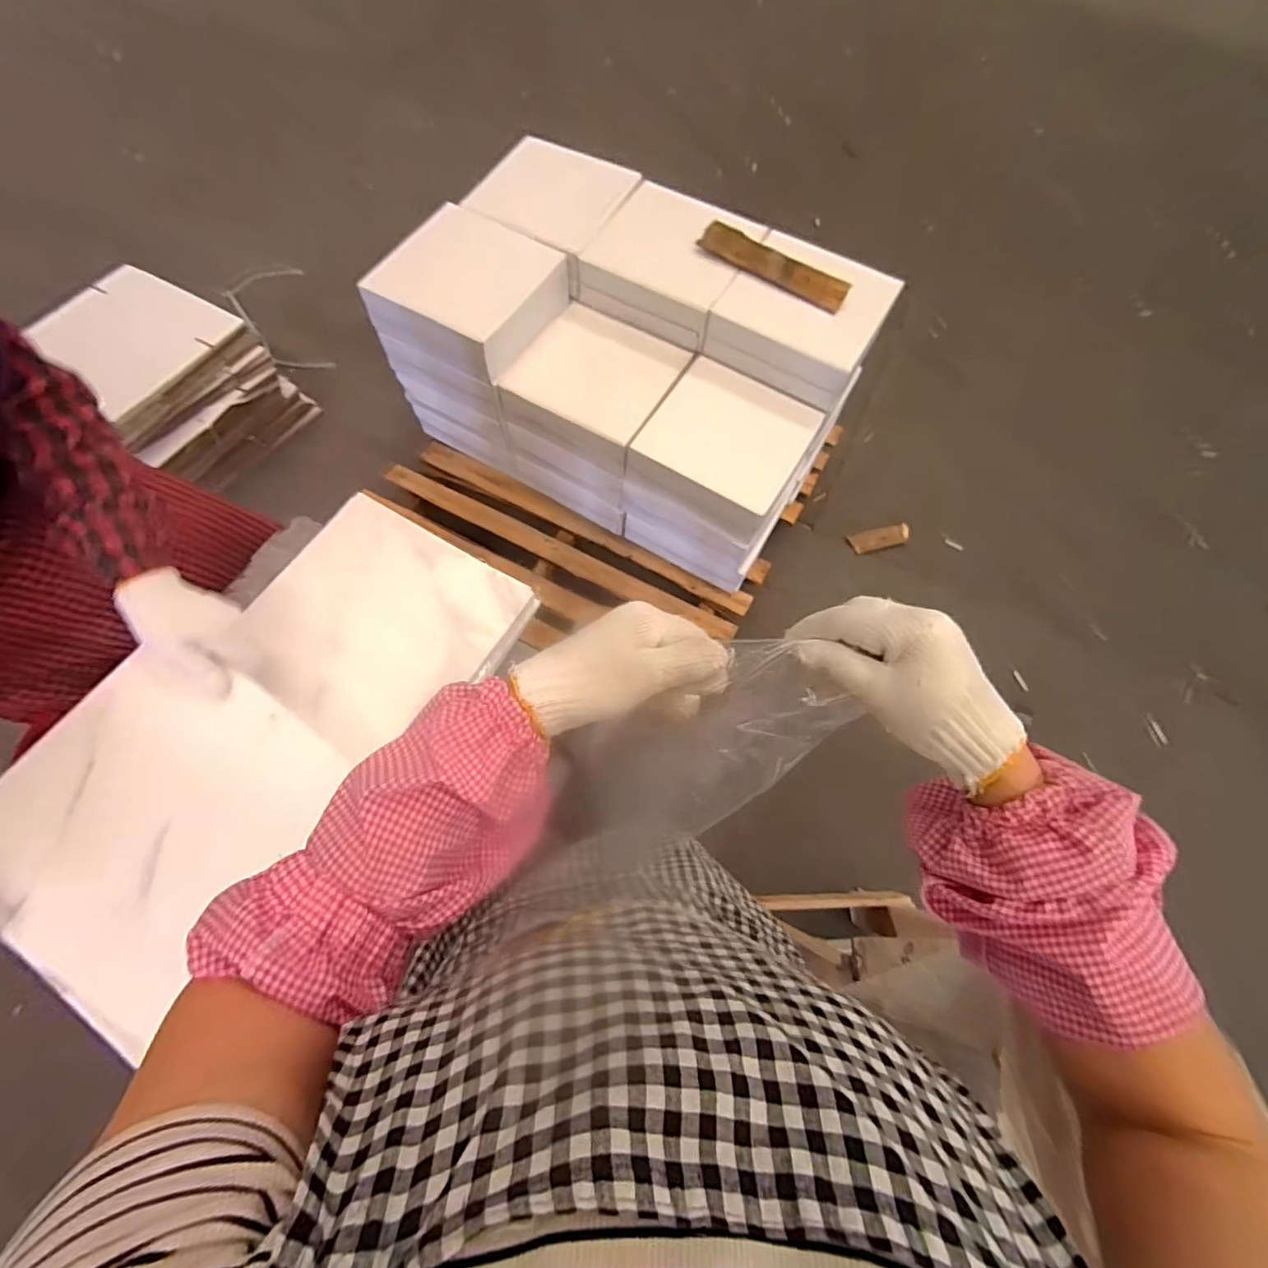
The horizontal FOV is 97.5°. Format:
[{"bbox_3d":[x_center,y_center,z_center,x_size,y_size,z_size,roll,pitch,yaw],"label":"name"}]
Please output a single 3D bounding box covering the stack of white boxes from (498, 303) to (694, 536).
[{"bbox_3d":[-0.084,-0.507,1.337,0.313,0.319,0.309,30,68,9],"label":"stack of white boxes"}]

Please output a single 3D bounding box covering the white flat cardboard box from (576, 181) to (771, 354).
[{"bbox_3d":[0.075,-0.835,1.244,0.326,0.105,0.317,28,68,8],"label":"white flat cardboard box"}]

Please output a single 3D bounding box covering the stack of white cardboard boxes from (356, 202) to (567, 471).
[{"bbox_3d":[-0.358,-0.683,1.324,0.320,0.377,0.322,27,68,8],"label":"stack of white cardboard boxes"}]

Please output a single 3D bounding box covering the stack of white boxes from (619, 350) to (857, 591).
[{"bbox_3d":[0.191,-0.356,1.268,0.314,0.280,0.302,31,68,10],"label":"stack of white boxes"}]

